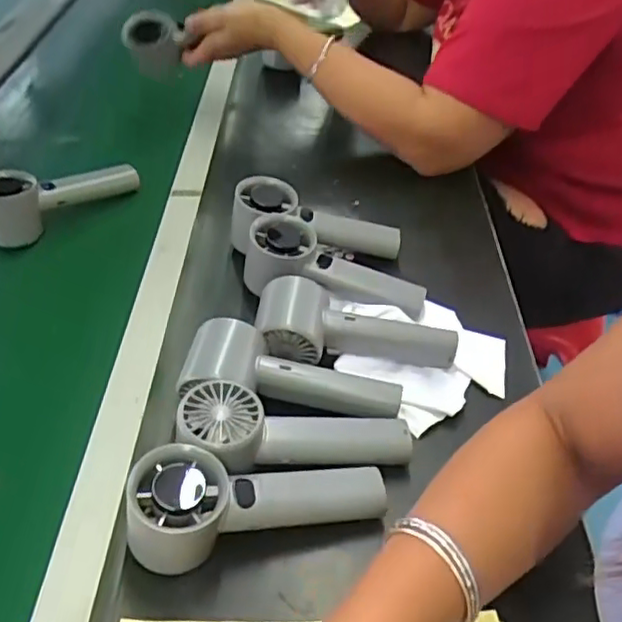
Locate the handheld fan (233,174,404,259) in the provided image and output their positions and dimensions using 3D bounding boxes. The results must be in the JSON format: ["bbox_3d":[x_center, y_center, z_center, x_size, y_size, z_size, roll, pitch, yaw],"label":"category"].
[{"bbox_3d":[0.005,-0.073,0.587,0.163,0.061,0.049,13,42,-14],"label":"handheld fan"}]

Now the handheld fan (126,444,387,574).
[{"bbox_3d":[-0.031,0.121,0.389,0.157,0.051,0.055,2,42,-18],"label":"handheld fan"}]

